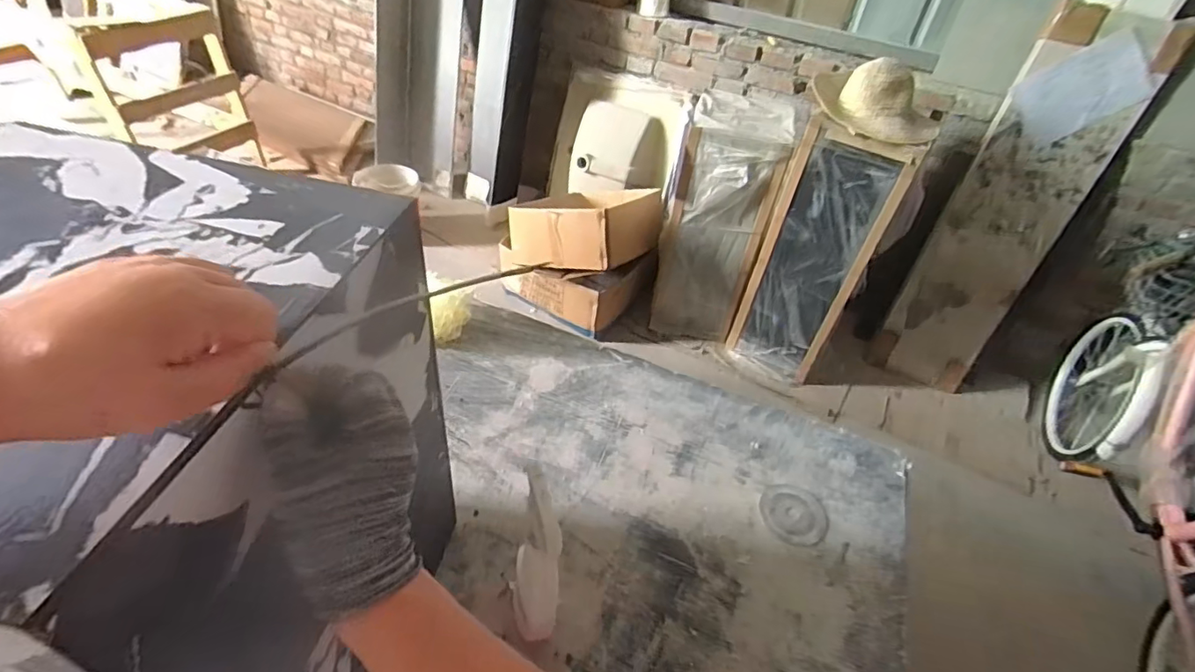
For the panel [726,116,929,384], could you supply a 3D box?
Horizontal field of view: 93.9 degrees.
[{"bbox_3d":[0.670,-0.211,1.800,0.324,0.916,0.043,30,43,24],"label":"panel"}]

